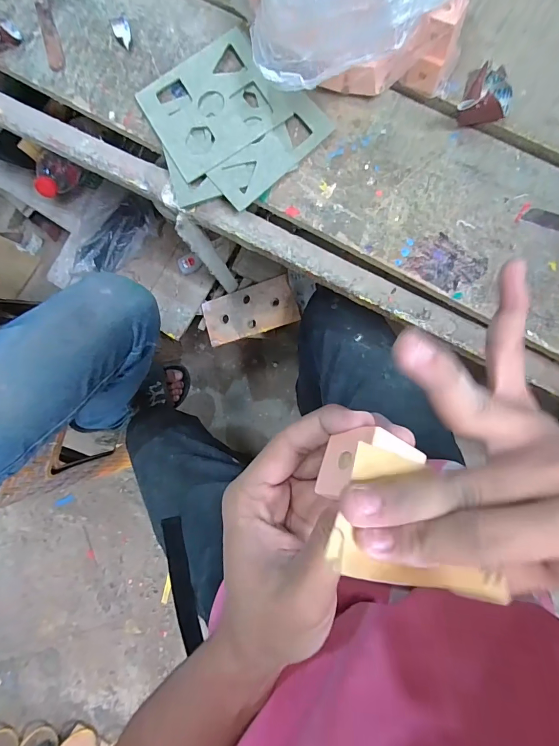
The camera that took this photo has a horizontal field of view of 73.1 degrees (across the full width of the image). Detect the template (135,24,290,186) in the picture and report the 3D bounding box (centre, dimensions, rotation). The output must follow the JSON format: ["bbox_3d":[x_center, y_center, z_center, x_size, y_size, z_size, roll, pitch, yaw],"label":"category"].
[{"bbox_3d":[-0.074,-0.296,0.415,0.134,0.007,0.123,-32,85,3],"label":"template"}]

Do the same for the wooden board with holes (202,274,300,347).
[{"bbox_3d":[-0.058,-0.118,0.722,0.188,0.009,0.090,-15,91,20],"label":"wooden board with holes"}]

